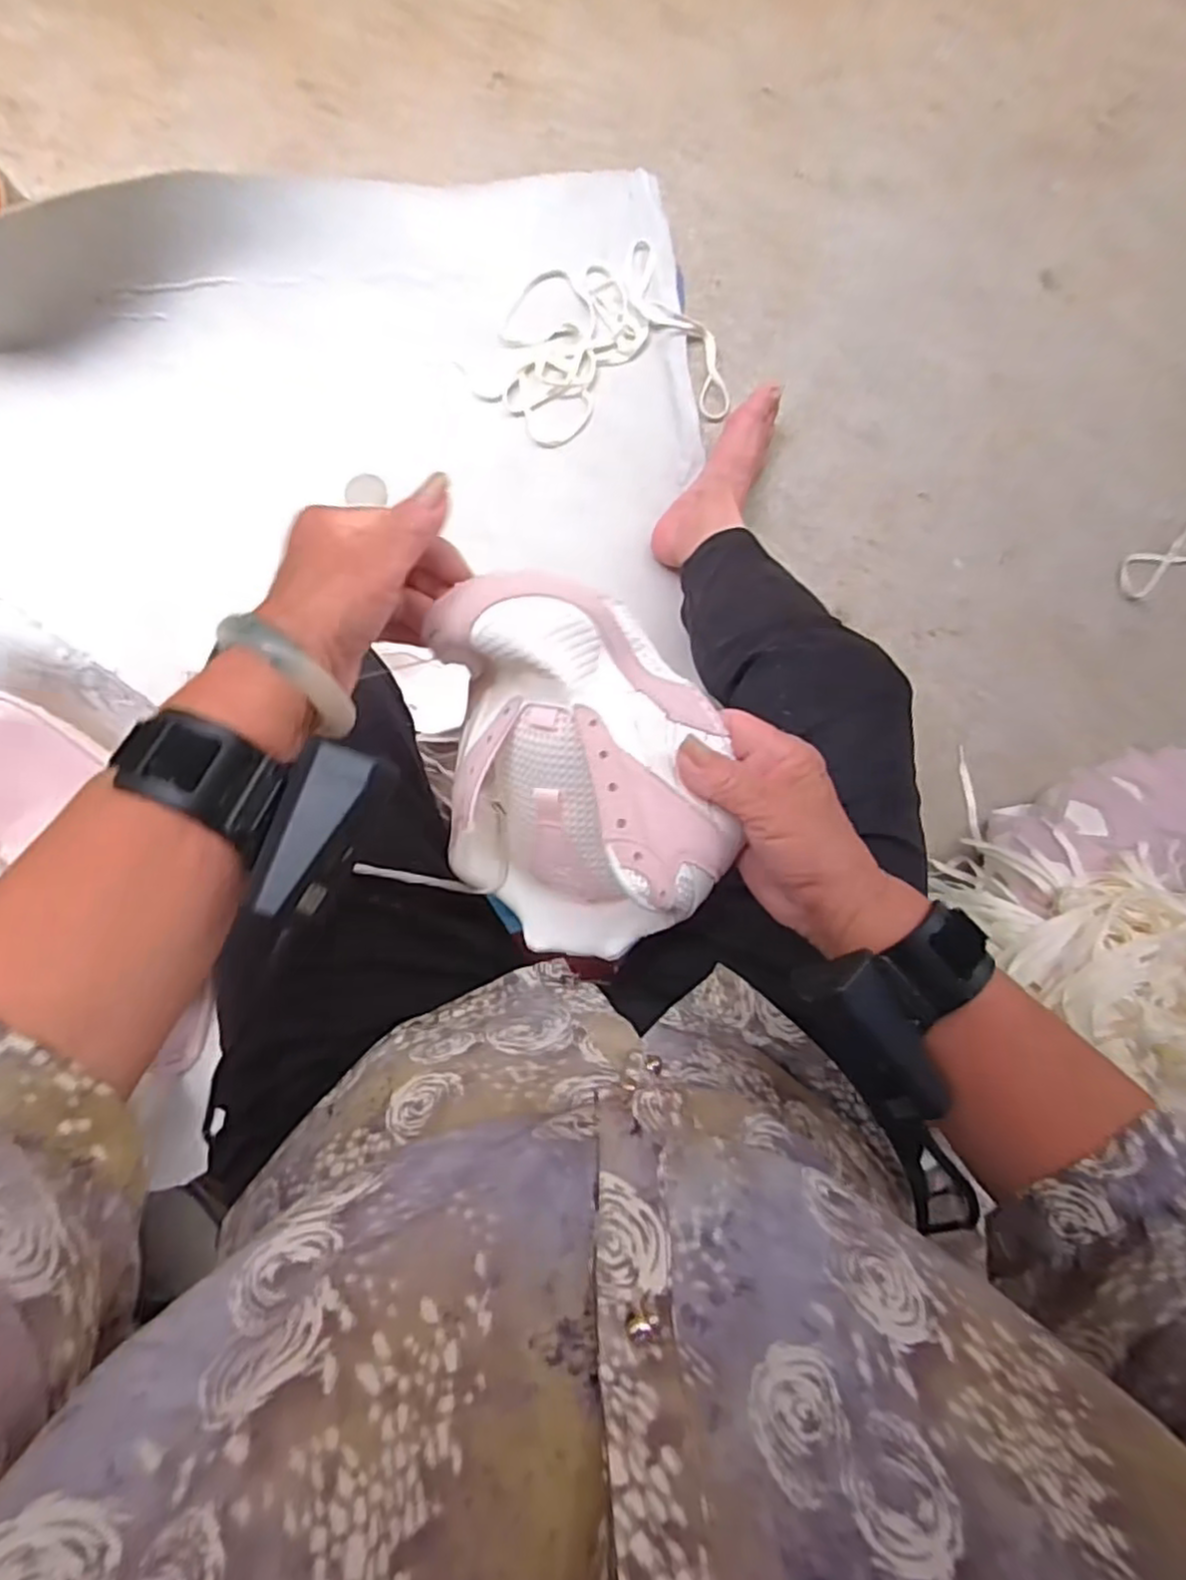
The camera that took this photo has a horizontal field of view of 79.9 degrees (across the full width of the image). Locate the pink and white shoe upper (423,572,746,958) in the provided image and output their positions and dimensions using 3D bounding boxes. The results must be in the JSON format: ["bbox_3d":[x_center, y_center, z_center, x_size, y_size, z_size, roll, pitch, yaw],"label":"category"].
[{"bbox_3d":[-0.003,-0.009,0.360,0.129,0.079,0.180,-7,90,-3],"label":"pink and white shoe upper"}]

